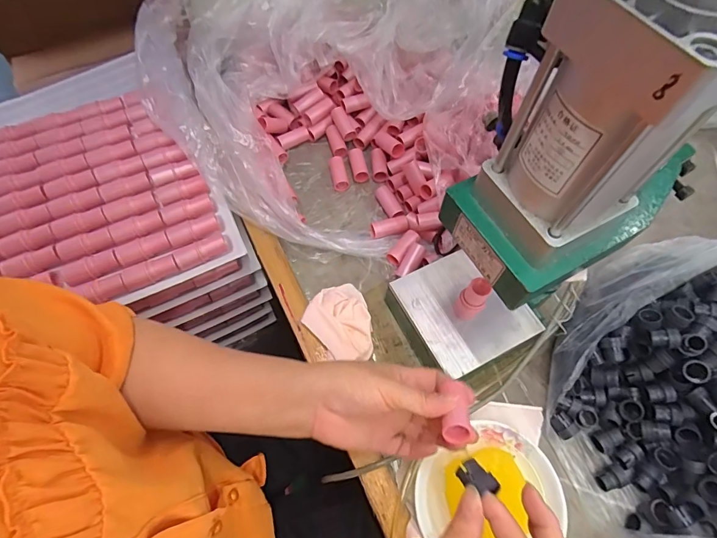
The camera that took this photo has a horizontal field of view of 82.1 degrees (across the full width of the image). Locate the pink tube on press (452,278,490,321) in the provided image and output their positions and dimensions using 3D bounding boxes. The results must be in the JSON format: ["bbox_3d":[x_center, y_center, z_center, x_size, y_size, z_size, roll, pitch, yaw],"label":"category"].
[{"bbox_3d":[0.113,0.030,0.412,0.024,0.057,0.024,0,62,-1],"label":"pink tube on press"}]

